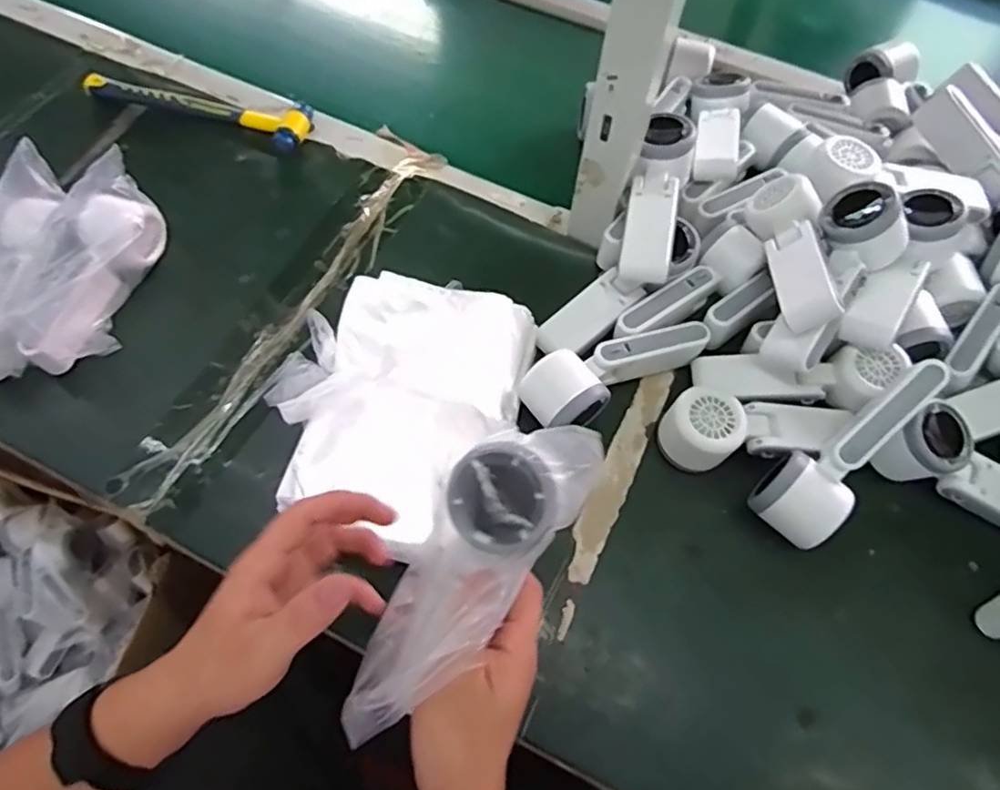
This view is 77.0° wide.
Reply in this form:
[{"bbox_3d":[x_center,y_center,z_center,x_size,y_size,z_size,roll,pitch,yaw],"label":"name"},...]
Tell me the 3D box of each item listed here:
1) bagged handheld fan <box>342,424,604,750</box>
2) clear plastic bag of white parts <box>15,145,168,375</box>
[{"bbox_3d":[-0.019,0.090,0.333,0.063,0.043,0.184,36,90,15],"label":"bagged handheld fan"},{"bbox_3d":[-0.353,-0.112,0.545,0.064,0.077,0.186,12,64,3],"label":"clear plastic bag of white parts"}]

